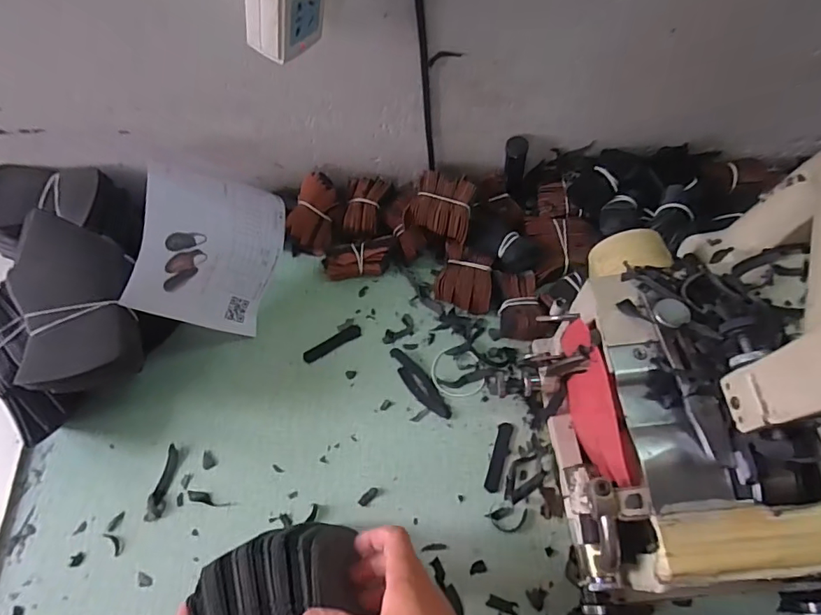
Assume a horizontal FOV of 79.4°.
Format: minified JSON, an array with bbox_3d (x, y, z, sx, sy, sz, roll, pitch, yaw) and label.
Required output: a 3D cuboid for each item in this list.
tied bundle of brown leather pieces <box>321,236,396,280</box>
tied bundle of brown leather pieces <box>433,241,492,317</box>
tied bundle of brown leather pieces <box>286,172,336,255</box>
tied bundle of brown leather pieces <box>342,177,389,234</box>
[{"bbox_3d":[-0.058,-0.055,0.563,0.079,0.032,0.035,-5,64,-1],"label":"tied bundle of brown leather pieces"},{"bbox_3d":[0.062,-0.030,0.545,0.061,0.033,0.063,16,65,9],"label":"tied bundle of brown leather pieces"},{"bbox_3d":[-0.110,-0.107,0.570,0.051,0.034,0.087,19,95,-14],"label":"tied bundle of brown leather pieces"},{"bbox_3d":[-0.052,-0.119,0.572,0.043,0.022,0.077,5,67,4],"label":"tied bundle of brown leather pieces"}]

